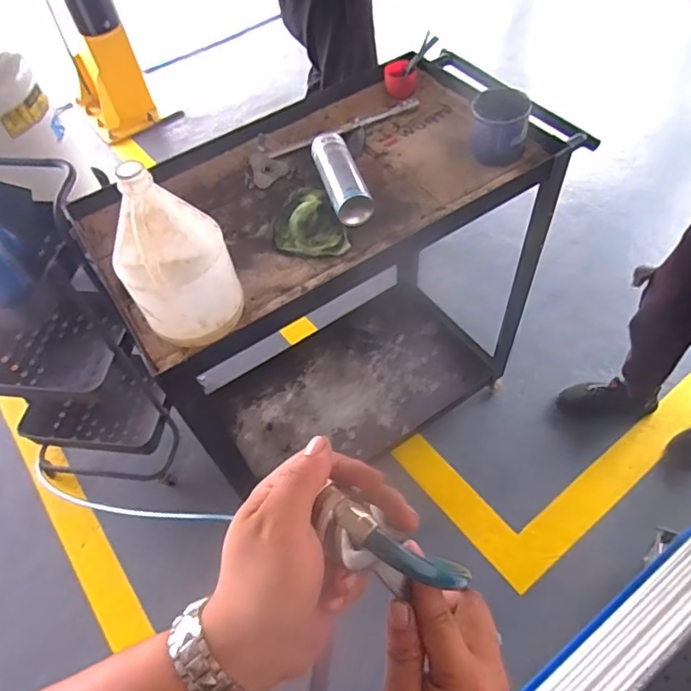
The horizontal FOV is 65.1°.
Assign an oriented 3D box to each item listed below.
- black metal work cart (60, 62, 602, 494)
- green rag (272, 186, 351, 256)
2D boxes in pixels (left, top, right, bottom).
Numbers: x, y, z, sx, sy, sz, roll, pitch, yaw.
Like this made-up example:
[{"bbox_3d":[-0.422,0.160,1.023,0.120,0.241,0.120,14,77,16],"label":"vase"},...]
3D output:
[{"bbox_3d":[-0.009,-0.104,1.291,0.839,0.826,0.460,-28,58,-14],"label":"black metal work cart"},{"bbox_3d":[-0.071,-0.213,0.948,0.114,0.019,0.166,-20,56,-9],"label":"green rag"}]

